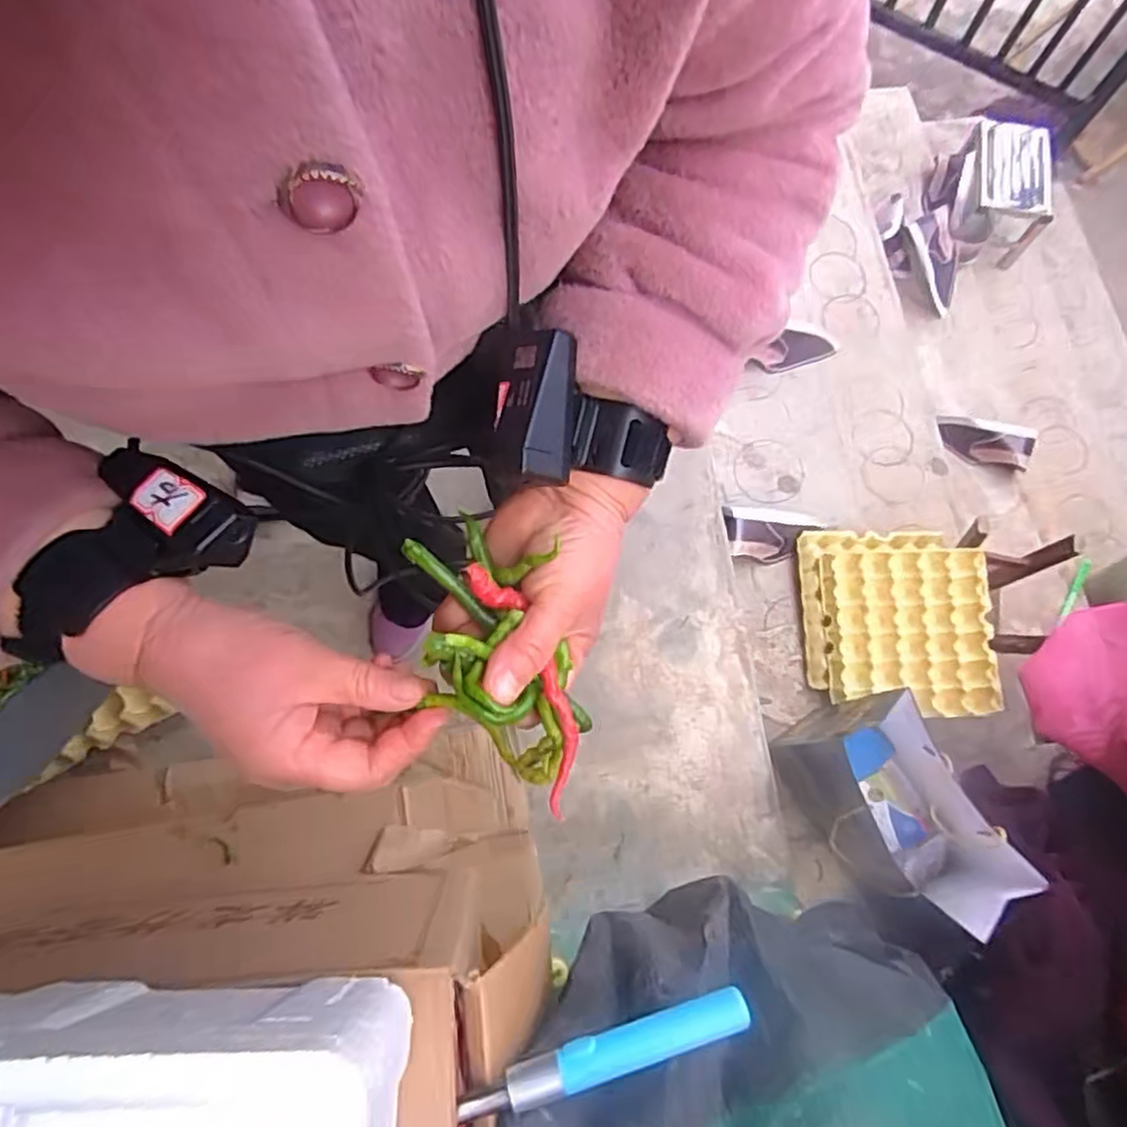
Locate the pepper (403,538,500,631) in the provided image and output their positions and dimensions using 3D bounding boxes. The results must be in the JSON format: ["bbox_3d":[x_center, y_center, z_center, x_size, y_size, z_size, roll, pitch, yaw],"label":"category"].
[{"bbox_3d":[-0.053,0.010,0.340,0.058,0.009,0.009,44,76,-12],"label":"pepper"}]

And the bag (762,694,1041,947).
[{"bbox_3d":[0.478,0.377,1.123,0.172,0.364,0.295,-24,77,-8],"label":"bag"}]

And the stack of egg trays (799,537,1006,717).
[{"bbox_3d":[0.605,0.100,1.310,0.322,0.088,0.345,0,74,-2],"label":"stack of egg trays"}]

